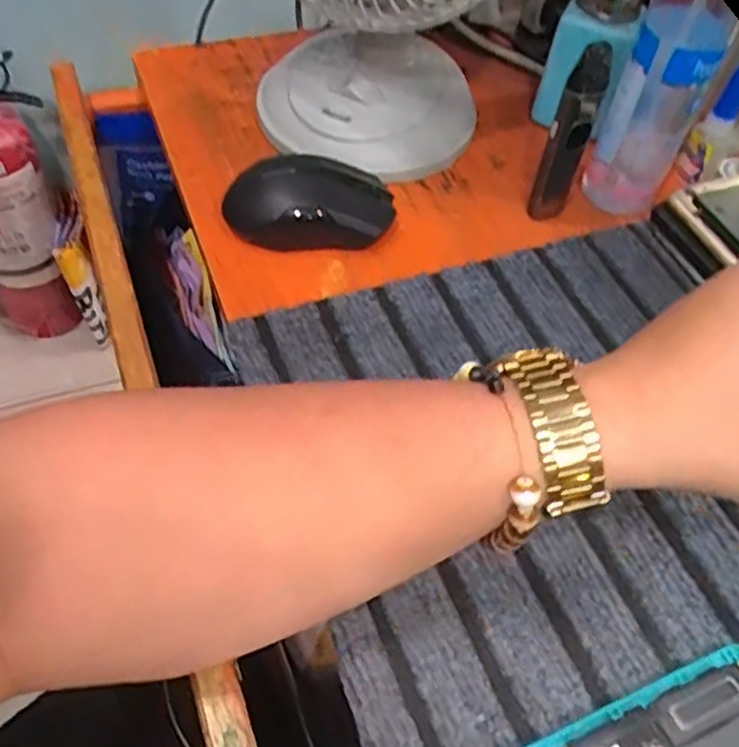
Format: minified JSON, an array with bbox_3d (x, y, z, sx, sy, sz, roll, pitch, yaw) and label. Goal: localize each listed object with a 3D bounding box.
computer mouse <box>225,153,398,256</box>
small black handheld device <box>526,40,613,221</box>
[{"bbox_3d":[-0.034,-0.102,0.416,0.098,0.035,0.053,-14,56,-15],"label":"computer mouse"},{"bbox_3d":[0.116,-0.137,0.411,0.021,0.106,0.020,26,56,14],"label":"small black handheld device"}]

